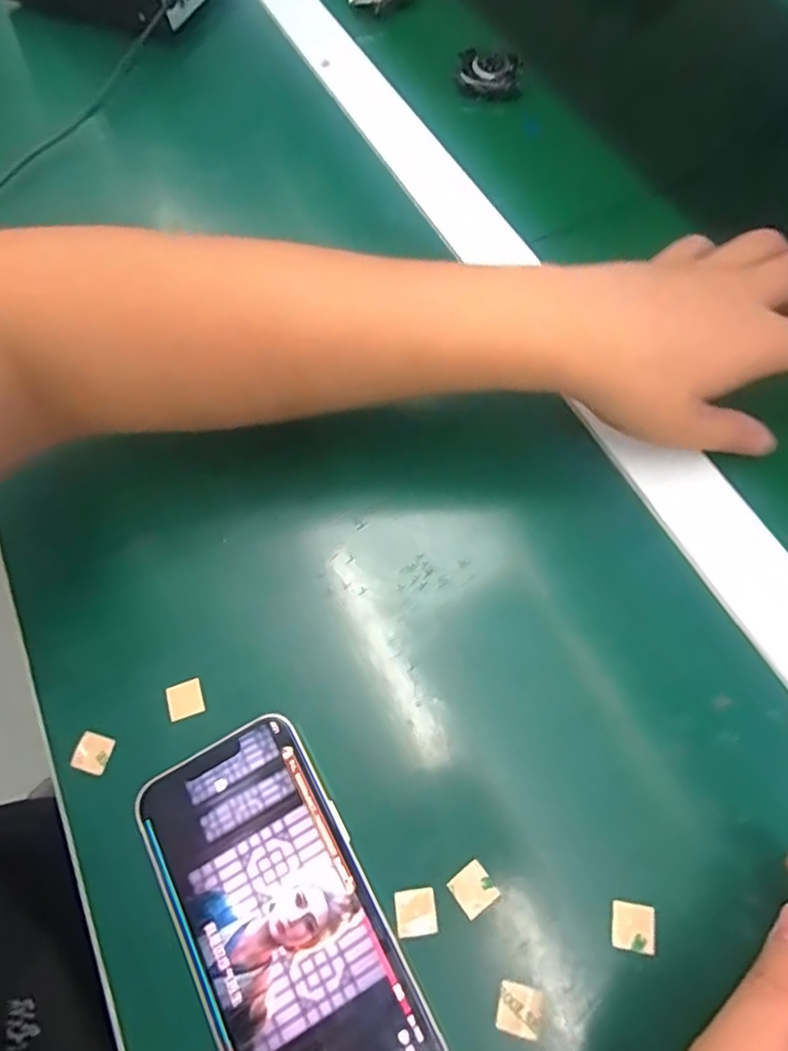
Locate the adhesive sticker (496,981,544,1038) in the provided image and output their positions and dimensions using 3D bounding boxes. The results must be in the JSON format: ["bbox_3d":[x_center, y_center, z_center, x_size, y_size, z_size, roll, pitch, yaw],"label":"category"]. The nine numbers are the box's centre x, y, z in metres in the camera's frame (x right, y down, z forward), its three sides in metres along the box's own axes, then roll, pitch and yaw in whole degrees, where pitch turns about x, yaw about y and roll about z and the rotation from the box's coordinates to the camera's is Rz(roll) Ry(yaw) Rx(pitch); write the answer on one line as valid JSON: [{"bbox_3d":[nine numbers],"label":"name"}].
[{"bbox_3d":[0.046,0.176,0.223,0.016,0.004,0.015,12,69,5],"label":"adhesive sticker"}]

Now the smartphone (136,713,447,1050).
[{"bbox_3d":[-0.043,0.153,0.234,0.071,0.008,0.144,-29,68,-9],"label":"smartphone"}]

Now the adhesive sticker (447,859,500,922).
[{"bbox_3d":[0.031,0.142,0.239,0.015,0.004,0.015,-35,68,-13],"label":"adhesive sticker"}]

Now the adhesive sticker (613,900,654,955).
[{"bbox_3d":[0.090,0.150,0.230,0.015,0.004,0.015,7,66,7],"label":"adhesive sticker"}]

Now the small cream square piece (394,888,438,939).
[{"bbox_3d":[0.008,0.149,0.236,0.015,0.004,0.015,-7,65,0],"label":"small cream square piece"}]

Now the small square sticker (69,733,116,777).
[{"bbox_3d":[-0.133,0.101,0.271,0.016,0.004,0.015,15,68,4],"label":"small square sticker"}]

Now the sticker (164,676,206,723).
[{"bbox_3d":[-0.094,0.079,0.277,0.015,0.004,0.016,-18,68,-13],"label":"sticker"}]

